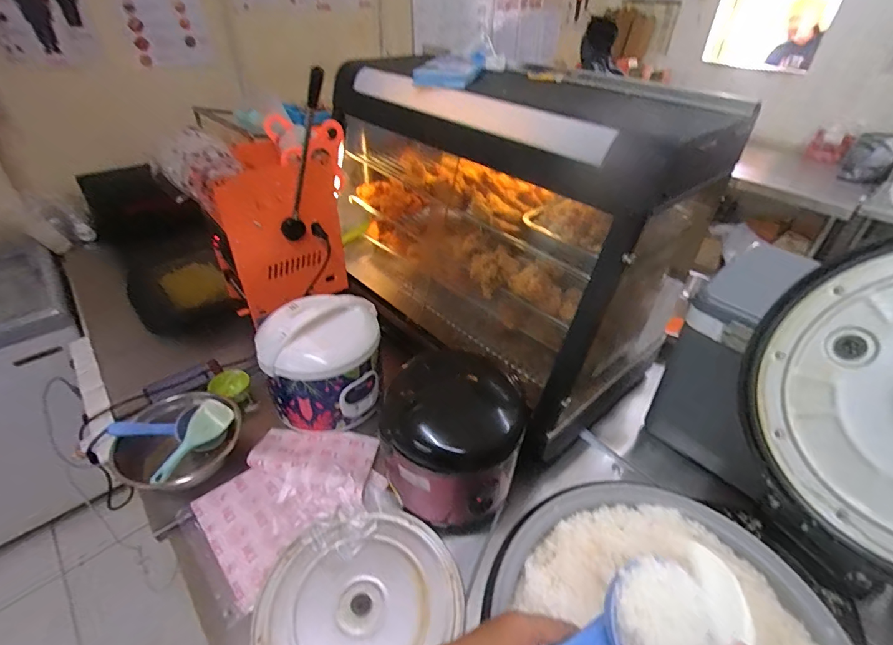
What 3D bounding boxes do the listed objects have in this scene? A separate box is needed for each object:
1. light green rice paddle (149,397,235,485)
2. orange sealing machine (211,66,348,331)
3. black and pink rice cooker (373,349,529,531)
[{"bbox_3d":[-0.555,0.257,0.964,0.078,0.021,0.196,24,61,26],"label":"light green rice paddle"},{"bbox_3d":[-0.400,-0.297,1.059,0.327,0.504,0.253,-8,40,-12],"label":"orange sealing machine"},{"bbox_3d":[-0.006,0.212,0.822,0.265,0.239,0.212,8,39,8],"label":"black and pink rice cooker"}]

